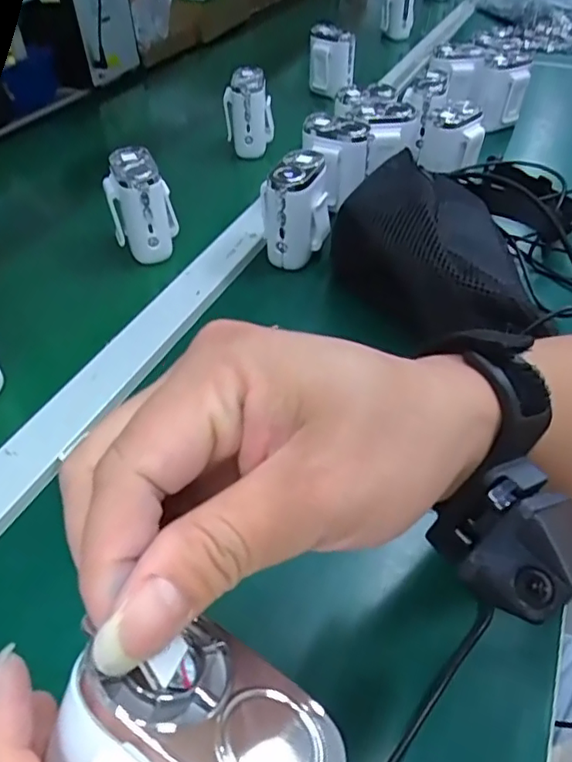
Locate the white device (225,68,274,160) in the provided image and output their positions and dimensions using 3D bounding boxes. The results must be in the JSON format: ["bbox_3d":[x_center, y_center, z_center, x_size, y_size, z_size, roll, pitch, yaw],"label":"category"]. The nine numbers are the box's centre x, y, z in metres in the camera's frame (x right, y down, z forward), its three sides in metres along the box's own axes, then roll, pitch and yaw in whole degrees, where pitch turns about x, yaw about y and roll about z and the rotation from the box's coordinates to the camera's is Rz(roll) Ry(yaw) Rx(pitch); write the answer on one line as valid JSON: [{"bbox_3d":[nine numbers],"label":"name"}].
[{"bbox_3d":[-0.045,-0.325,0.678,0.057,0.089,0.055,-2,45,-5],"label":"white device"}]

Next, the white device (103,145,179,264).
[{"bbox_3d":[-0.131,-0.159,0.513,0.057,0.081,0.059,-10,45,-10],"label":"white device"}]

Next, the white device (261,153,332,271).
[{"bbox_3d":[0.009,-0.148,0.505,0.058,0.090,0.063,0,45,1],"label":"white device"}]

